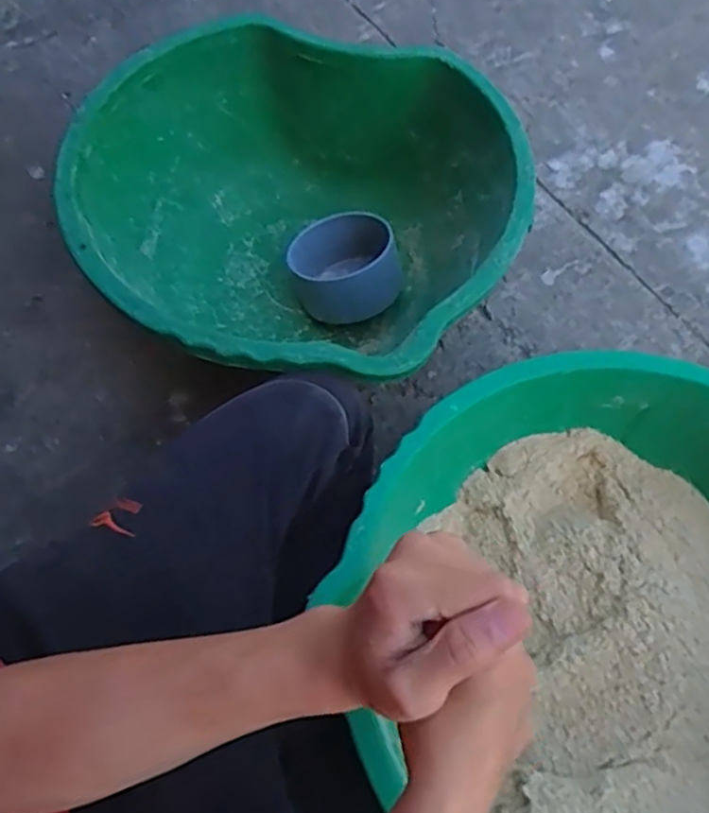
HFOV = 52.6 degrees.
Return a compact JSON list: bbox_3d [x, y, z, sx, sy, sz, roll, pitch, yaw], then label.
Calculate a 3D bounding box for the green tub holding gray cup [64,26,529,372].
[{"bbox_3d":[-0.066,-0.179,0.784,0.437,0.204,0.416,1,62,-2],"label":"green tub holding gray cup"}]

